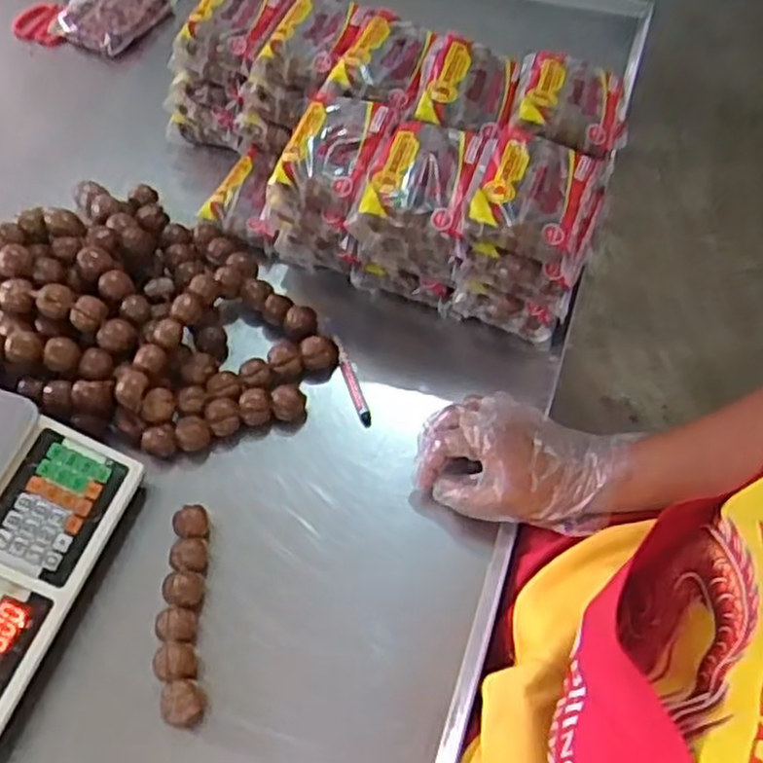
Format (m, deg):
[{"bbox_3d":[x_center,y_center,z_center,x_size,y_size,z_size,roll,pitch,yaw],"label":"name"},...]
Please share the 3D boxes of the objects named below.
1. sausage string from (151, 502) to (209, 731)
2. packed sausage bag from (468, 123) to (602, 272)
[{"bbox_3d":[-0.177,0.207,0.686,0.043,0.035,0.189,-7,59,-1],"label":"sausage string"},{"bbox_3d":[0.149,-0.179,0.745,0.114,0.045,0.134,18,62,13],"label":"packed sausage bag"}]

